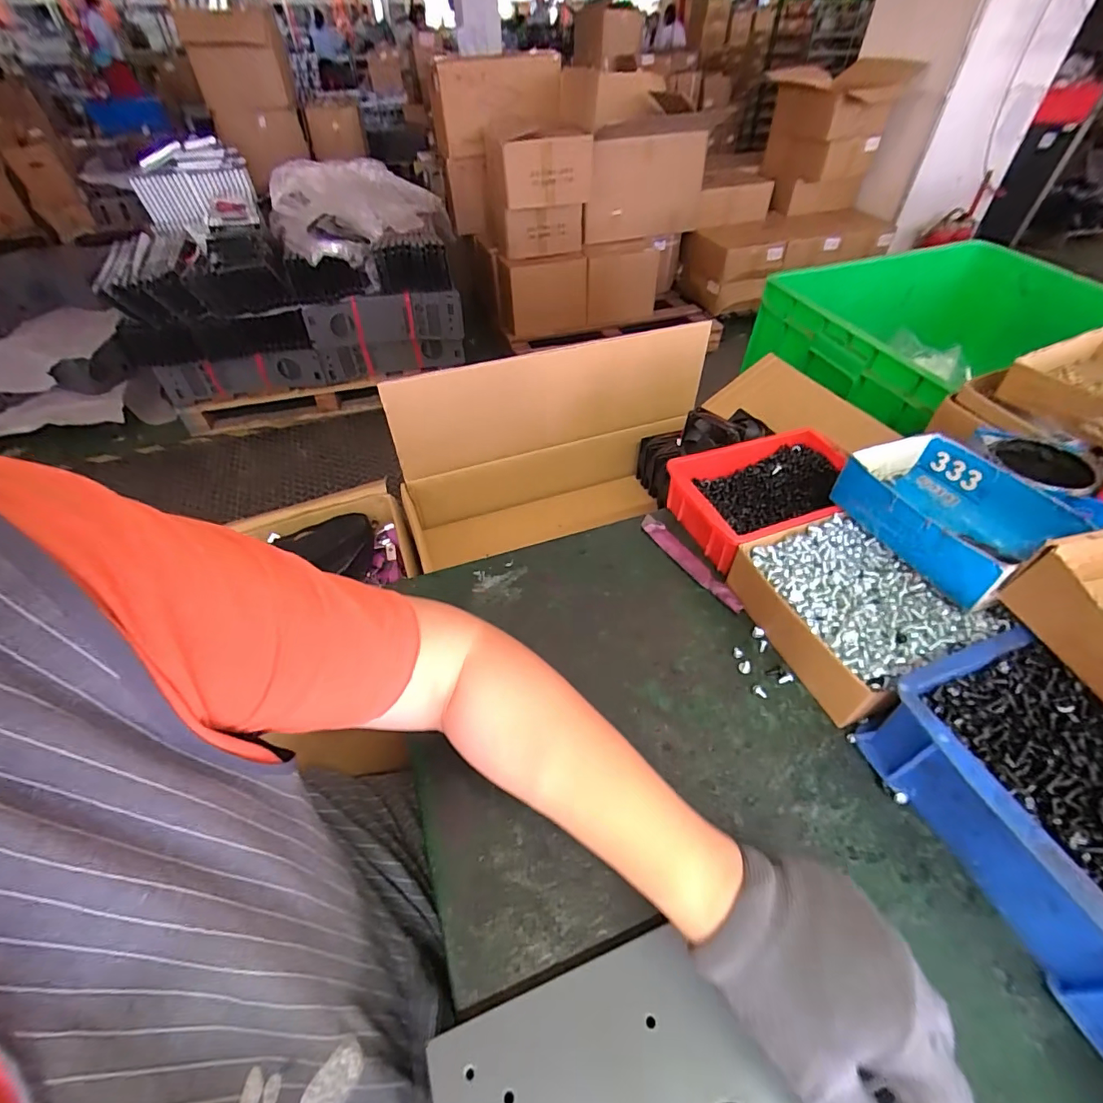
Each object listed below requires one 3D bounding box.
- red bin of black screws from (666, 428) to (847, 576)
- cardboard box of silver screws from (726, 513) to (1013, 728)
[{"bbox_3d":[0.236,-0.055,0.537,0.193,0.064,0.132,-15,48,-13],"label":"red bin of black screws"},{"bbox_3d":[0.253,0.050,0.429,0.149,0.052,0.162,-14,48,-13],"label":"cardboard box of silver screws"}]

